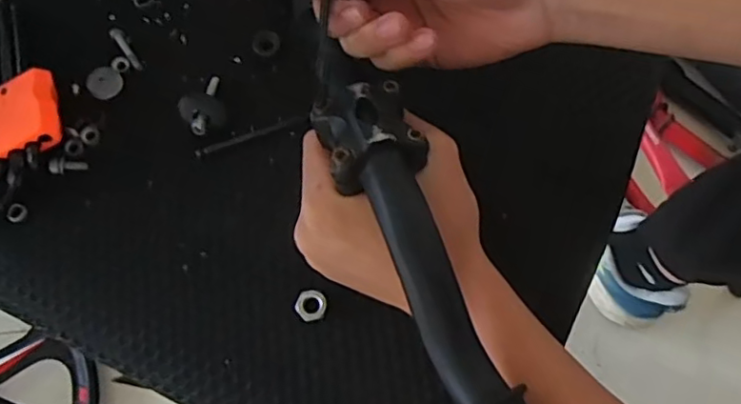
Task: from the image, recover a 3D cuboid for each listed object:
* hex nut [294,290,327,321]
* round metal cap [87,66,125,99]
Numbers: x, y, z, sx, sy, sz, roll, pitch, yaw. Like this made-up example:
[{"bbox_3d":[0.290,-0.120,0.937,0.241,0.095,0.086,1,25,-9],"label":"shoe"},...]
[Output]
[{"bbox_3d":[-0.033,0.057,0.323,0.017,0.004,0.017,17,72,6],"label":"hex nut"},{"bbox_3d":[-0.173,-0.078,0.378,0.023,0.004,0.022,0,71,0],"label":"round metal cap"}]

